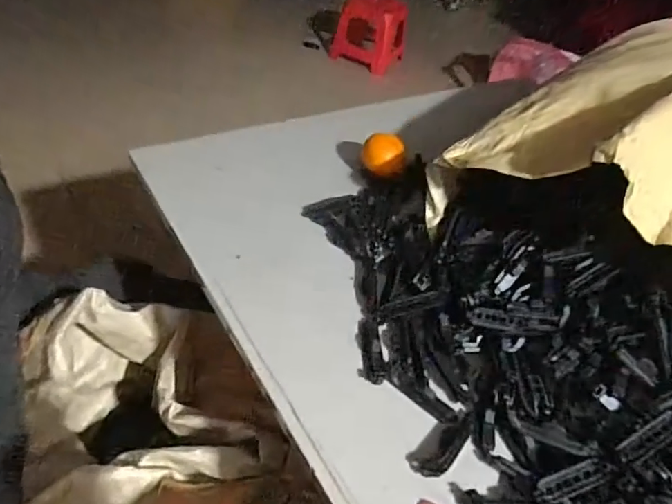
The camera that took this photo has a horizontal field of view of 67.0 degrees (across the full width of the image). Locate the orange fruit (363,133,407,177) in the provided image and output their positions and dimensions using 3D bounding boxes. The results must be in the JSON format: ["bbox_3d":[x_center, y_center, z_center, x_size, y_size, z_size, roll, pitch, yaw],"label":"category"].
[{"bbox_3d":[0.062,-0.121,0.682,0.059,0.055,0.057,10,45,2],"label":"orange fruit"}]

